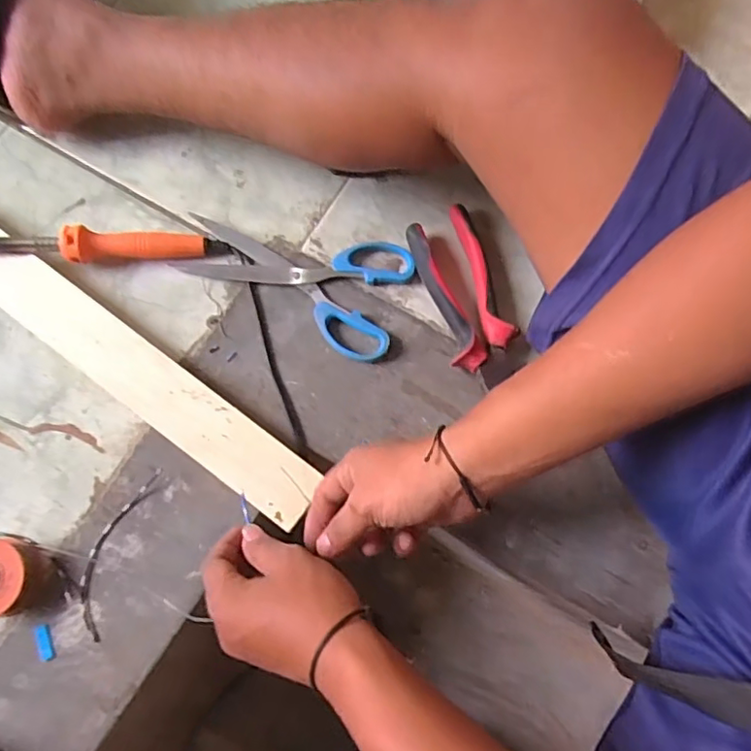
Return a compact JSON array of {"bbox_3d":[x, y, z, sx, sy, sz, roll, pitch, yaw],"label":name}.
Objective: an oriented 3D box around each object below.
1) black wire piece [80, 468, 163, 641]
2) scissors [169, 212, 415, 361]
[{"bbox_3d":[-0.202,0.133,0.456,0.029,0.005,0.130,16,76,3],"label":"black wire piece"},{"bbox_3d":[-0.073,-0.083,0.509,0.193,0.013,0.104,16,76,3],"label":"scissors"}]

